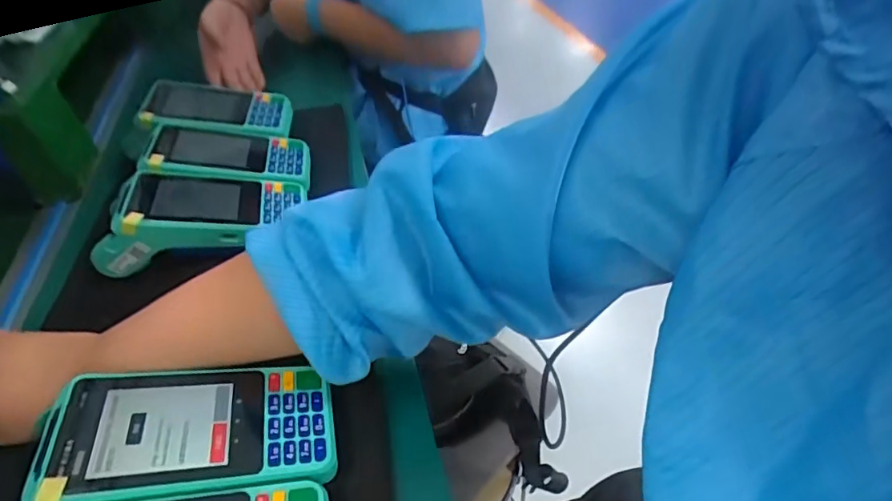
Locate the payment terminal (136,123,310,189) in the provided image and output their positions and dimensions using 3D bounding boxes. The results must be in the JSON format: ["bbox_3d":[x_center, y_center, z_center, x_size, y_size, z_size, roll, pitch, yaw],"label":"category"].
[{"bbox_3d":[-0.220,-0.085,0.521,0.151,0.053,0.091,3,38,-18],"label":"payment terminal"}]

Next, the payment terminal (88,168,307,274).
[{"bbox_3d":[-0.213,-0.042,0.442,0.160,0.052,0.079,-10,43,-7],"label":"payment terminal"}]

